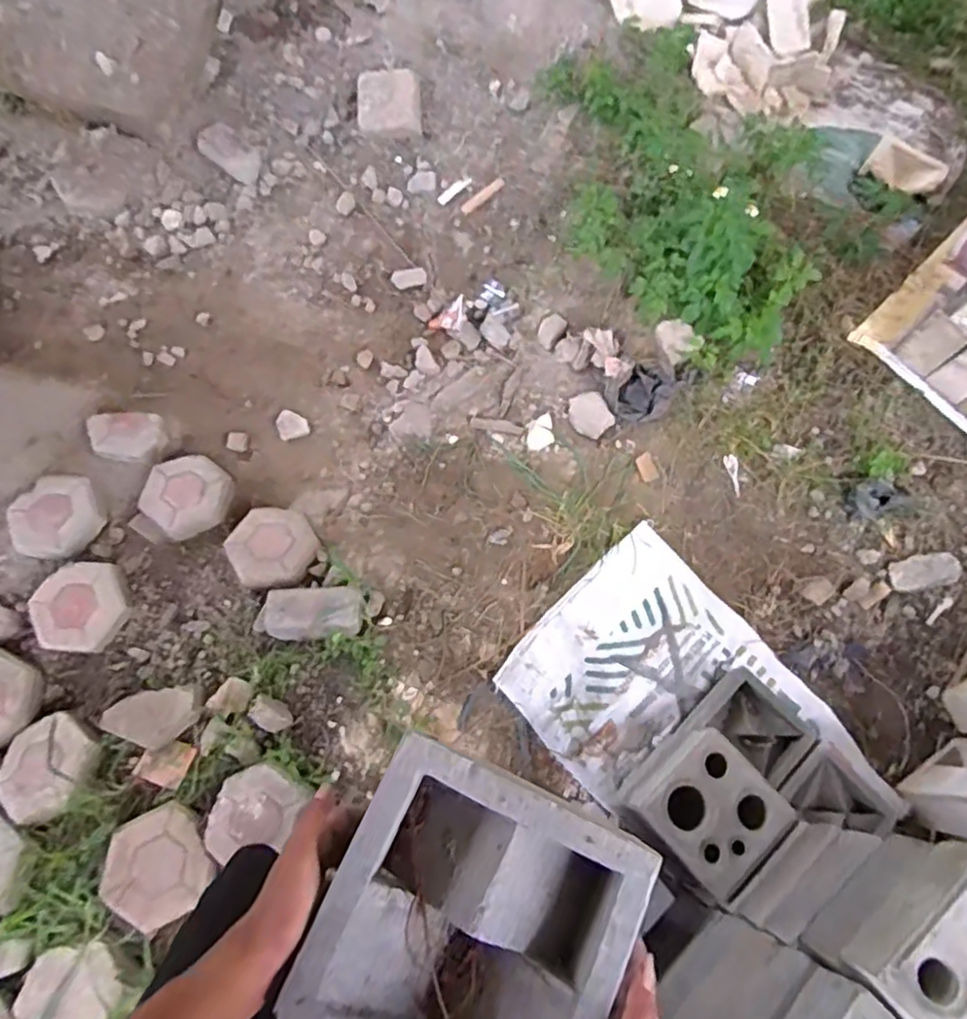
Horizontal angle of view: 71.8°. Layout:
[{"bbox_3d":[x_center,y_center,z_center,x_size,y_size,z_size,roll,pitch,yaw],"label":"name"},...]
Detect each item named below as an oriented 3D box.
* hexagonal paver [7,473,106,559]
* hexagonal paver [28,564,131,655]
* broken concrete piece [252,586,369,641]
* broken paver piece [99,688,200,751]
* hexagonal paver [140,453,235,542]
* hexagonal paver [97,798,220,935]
[{"bbox_3d":[-1.040,0.009,1.608,0.209,0.070,0.222,-34,74,-15],"label":"hexagonal paver"},{"bbox_3d":[-0.931,0.222,1.533,0.204,0.054,0.226,-27,72,-13],"label":"hexagonal paver"},{"bbox_3d":[-0.393,0.238,1.529,0.239,0.077,0.120,-1,68,-4],"label":"broken concrete piece"},{"bbox_3d":[-0.708,0.453,1.439,0.199,0.059,0.123,-6,69,-5],"label":"broken paver piece"},{"bbox_3d":[-0.747,-0.034,1.701,0.215,0.062,0.198,43,72,13],"label":"hexagonal paver"},{"bbox_3d":[-0.637,0.692,1.294,0.187,0.060,0.211,-32,67,-25],"label":"hexagonal paver"}]

